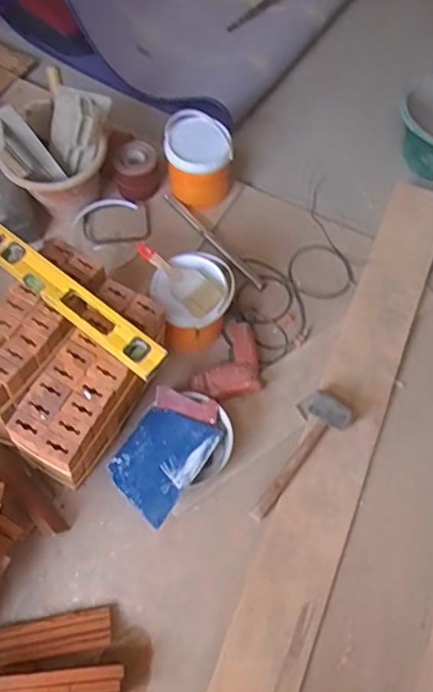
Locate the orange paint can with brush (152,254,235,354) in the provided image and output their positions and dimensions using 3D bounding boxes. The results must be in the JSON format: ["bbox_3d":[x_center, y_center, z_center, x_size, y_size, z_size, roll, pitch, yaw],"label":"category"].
[{"bbox_3d":[-0.048,-0.098,1.255,0.160,0.208,0.169,0,65,-1],"label":"orange paint can with brush"}]

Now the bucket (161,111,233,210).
[{"bbox_3d":[-0.042,-0.435,1.425,0.152,0.215,0.147,0,65,-1],"label":"bucket"}]

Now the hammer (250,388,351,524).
[{"bbox_3d":[0.171,0.218,1.170,0.087,0.063,0.295,32,68,13],"label":"hammer"}]

